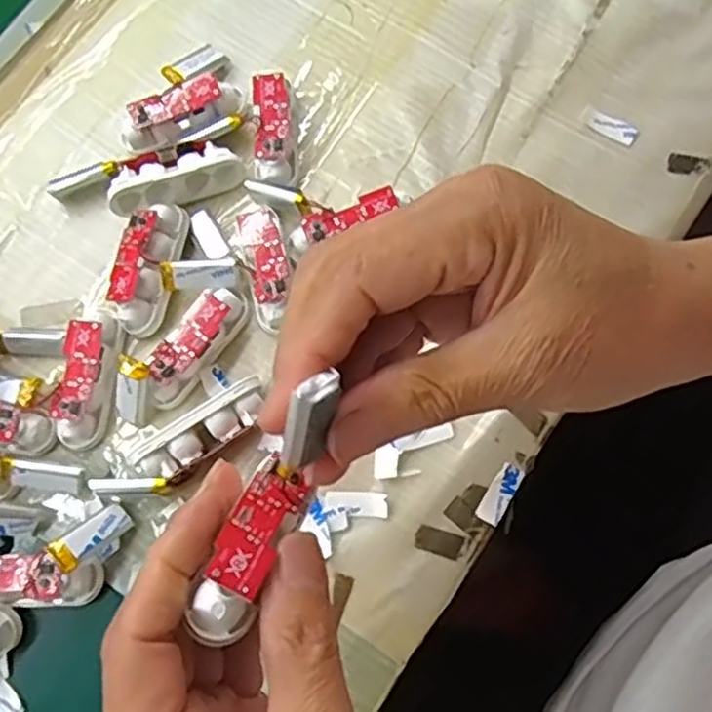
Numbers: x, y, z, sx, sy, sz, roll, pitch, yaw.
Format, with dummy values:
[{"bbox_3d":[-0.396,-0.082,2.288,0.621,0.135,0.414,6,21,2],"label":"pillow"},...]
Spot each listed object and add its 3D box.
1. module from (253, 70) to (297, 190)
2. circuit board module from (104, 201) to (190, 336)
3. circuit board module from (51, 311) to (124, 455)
[{"bbox_3d":[-0.039,-0.107,0.349,0.018,0.017,0.063,-3,75,2],"label":"module"},{"bbox_3d":[-0.094,-0.041,0.331,0.025,0.018,0.061,11,76,6],"label":"circuit board module"},{"bbox_3d":[-0.119,0.009,0.321,0.018,0.016,0.061,7,75,5],"label":"circuit board module"}]

